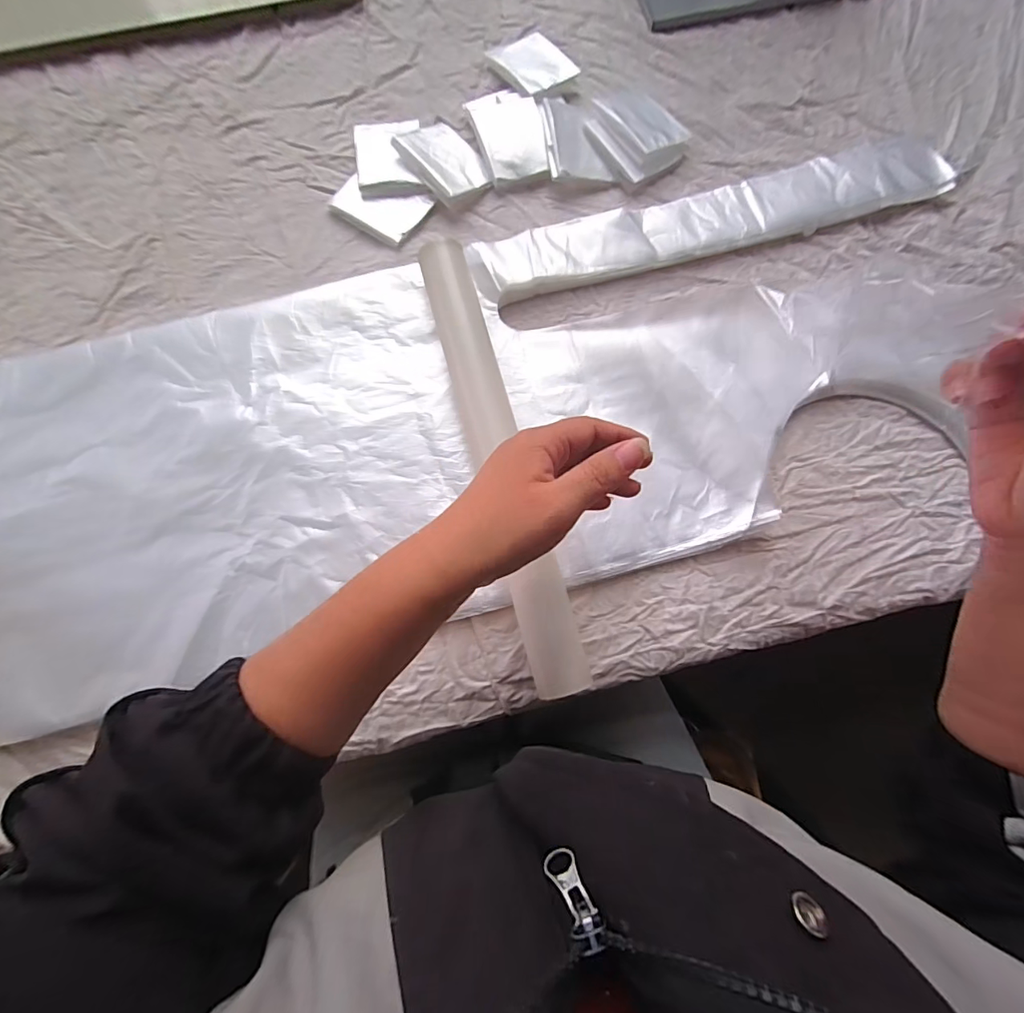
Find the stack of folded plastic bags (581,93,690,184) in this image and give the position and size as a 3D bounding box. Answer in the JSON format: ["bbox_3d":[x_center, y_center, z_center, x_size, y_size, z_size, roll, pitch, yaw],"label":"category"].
[{"bbox_3d":[0.118,-0.354,0.447,0.079,0.020,0.087,-41,81,-8],"label":"stack of folded plastic bags"}]

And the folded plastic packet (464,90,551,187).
[{"bbox_3d":[-0.003,-0.351,0.447,0.062,0.016,0.100,-10,78,-3],"label":"folded plastic packet"}]

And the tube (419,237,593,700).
[{"bbox_3d":[-0.012,-0.048,0.368,0.045,0.029,0.382,-15,78,-4],"label":"tube"}]

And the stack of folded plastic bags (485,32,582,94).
[{"bbox_3d":[0.019,-0.440,0.470,0.060,0.014,0.078,-36,80,-8],"label":"stack of folded plastic bags"}]

